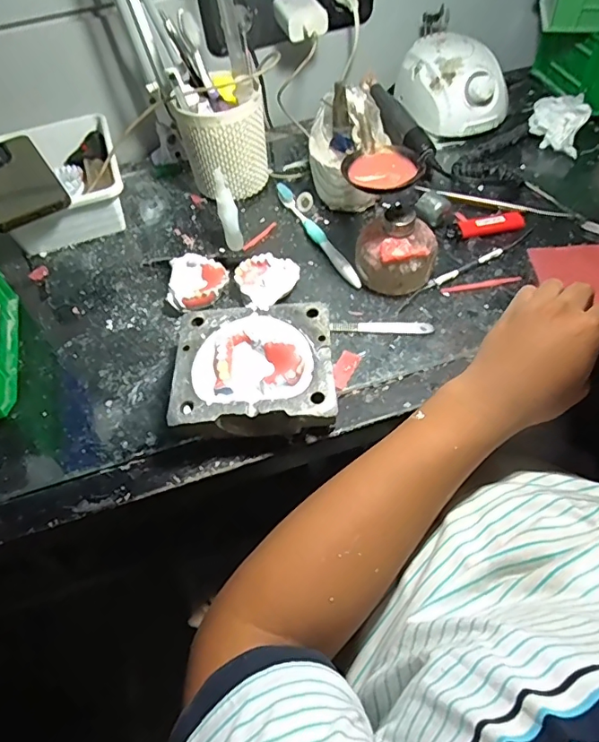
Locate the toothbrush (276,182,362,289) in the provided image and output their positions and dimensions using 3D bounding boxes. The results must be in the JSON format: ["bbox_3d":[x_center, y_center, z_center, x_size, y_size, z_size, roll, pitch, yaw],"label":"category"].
[{"bbox_3d":[0.018,-0.150,0.544,0.012,0.020,0.180,-24,55,-13],"label":"toothbrush"}]

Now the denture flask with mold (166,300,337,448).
[{"bbox_3d":[-0.037,0.002,0.422,0.127,0.042,0.118,-4,53,2],"label":"denture flask with mold"}]

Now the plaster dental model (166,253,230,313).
[{"bbox_3d":[-0.100,-0.087,0.503,0.056,0.025,0.061,-8,53,-1],"label":"plaster dental model"}]

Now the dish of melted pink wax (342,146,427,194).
[{"bbox_3d":[0.075,-0.179,0.445,0.070,0.008,0.062,-4,53,2],"label":"dish of melted pink wax"}]

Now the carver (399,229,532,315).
[{"bbox_3d":[0.168,-0.106,0.503,0.174,0.013,0.014,-26,56,-14],"label":"carver"}]

